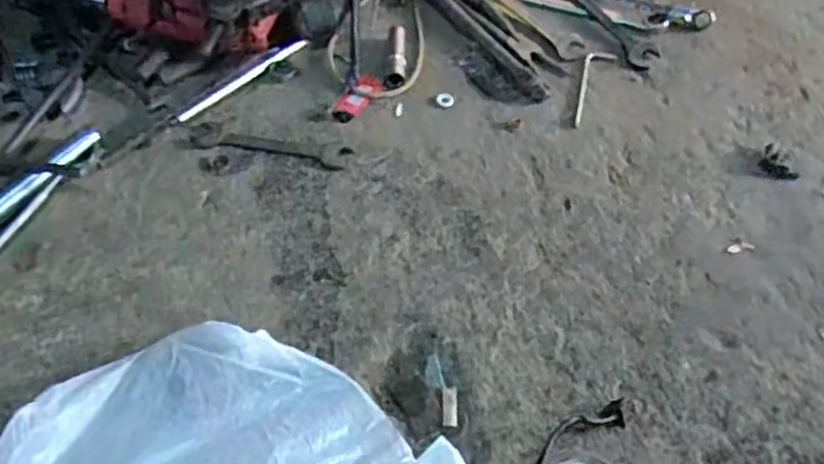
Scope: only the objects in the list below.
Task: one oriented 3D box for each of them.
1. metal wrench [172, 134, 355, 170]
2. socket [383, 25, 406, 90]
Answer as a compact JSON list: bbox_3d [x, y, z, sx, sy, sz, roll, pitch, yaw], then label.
[{"bbox_3d":[-0.147,-0.087,0.725,0.165,0.004,0.032,8,56,2],"label":"metal wrench"},{"bbox_3d":[-0.018,-0.194,0.797,0.022,0.018,0.095,2,56,-2],"label":"socket"}]

